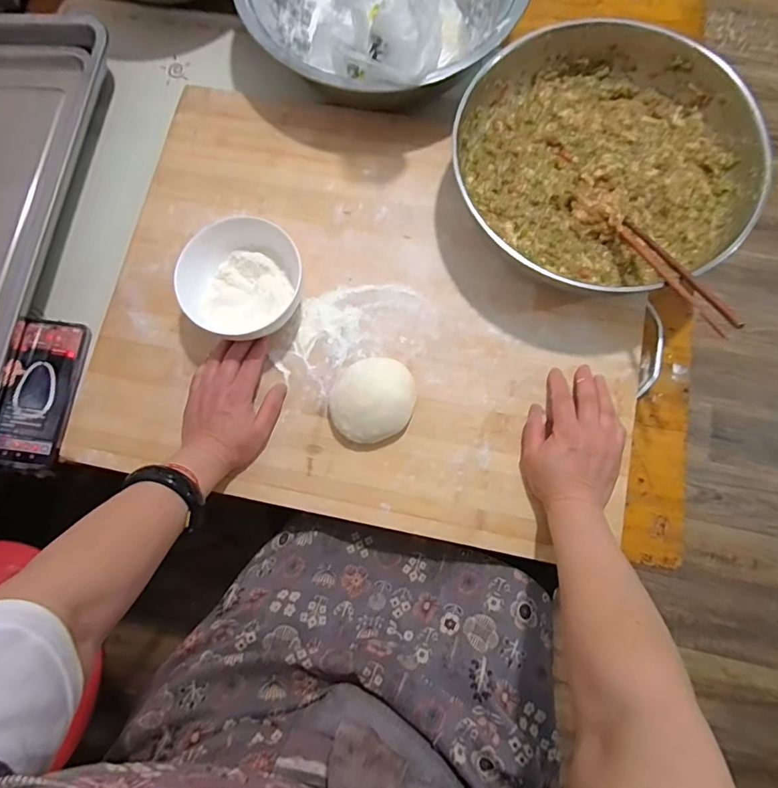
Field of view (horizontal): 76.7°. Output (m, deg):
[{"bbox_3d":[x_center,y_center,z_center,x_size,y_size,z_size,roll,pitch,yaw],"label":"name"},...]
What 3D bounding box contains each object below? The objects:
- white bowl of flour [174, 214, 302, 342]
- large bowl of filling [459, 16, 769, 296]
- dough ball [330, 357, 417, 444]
[{"bbox_3d":[-0.157,-0.122,0.526,0.114,0.052,0.129,-4,78,0],"label":"white bowl of flour"},{"bbox_3d":[0.226,-0.252,0.535,0.295,0.086,0.277,0,78,1],"label":"large bowl of filling"},{"bbox_3d":[-0.015,0.007,0.504,0.084,0.048,0.078,0,78,1],"label":"dough ball"}]

